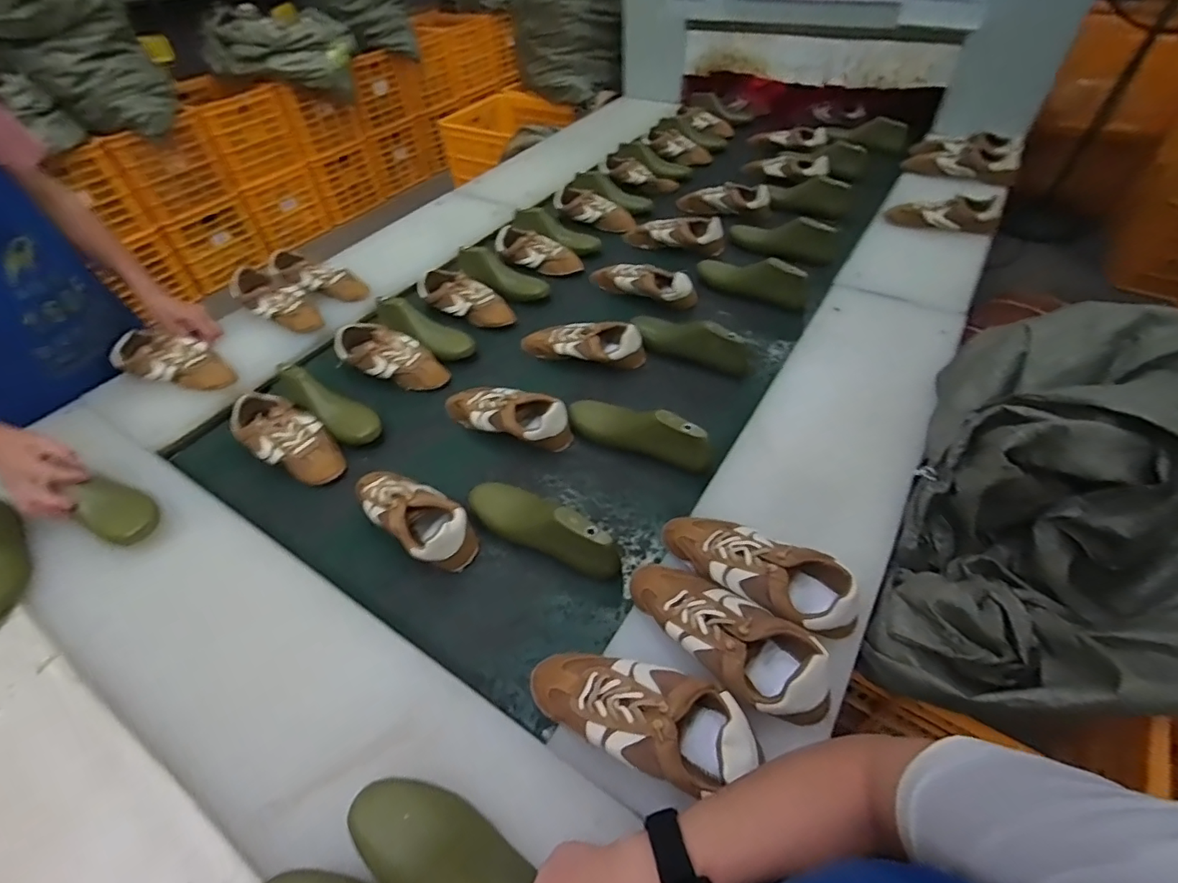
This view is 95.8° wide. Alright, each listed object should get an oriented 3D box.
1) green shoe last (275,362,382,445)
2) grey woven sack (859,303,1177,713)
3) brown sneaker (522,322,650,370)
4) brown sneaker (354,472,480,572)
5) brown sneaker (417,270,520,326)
[{"bbox_3d":[-0.469,-0.075,0.944,0.235,0.089,0.070,28,56,25],"label":"green shoe last"},{"bbox_3d":[0.623,0.097,0.616,0.416,0.248,0.480,23,54,21],"label":"grey woven sack"},{"bbox_3d":[-0.016,-0.191,1.032,0.247,0.072,0.087,11,51,12],"label":"brown sneaker"},{"bbox_3d":[-0.259,0.102,0.780,0.217,0.068,0.095,31,57,26],"label":"brown sneaker"},{"bbox_3d":[-0.272,-0.307,1.162,0.211,0.068,0.087,28,56,25],"label":"brown sneaker"}]

